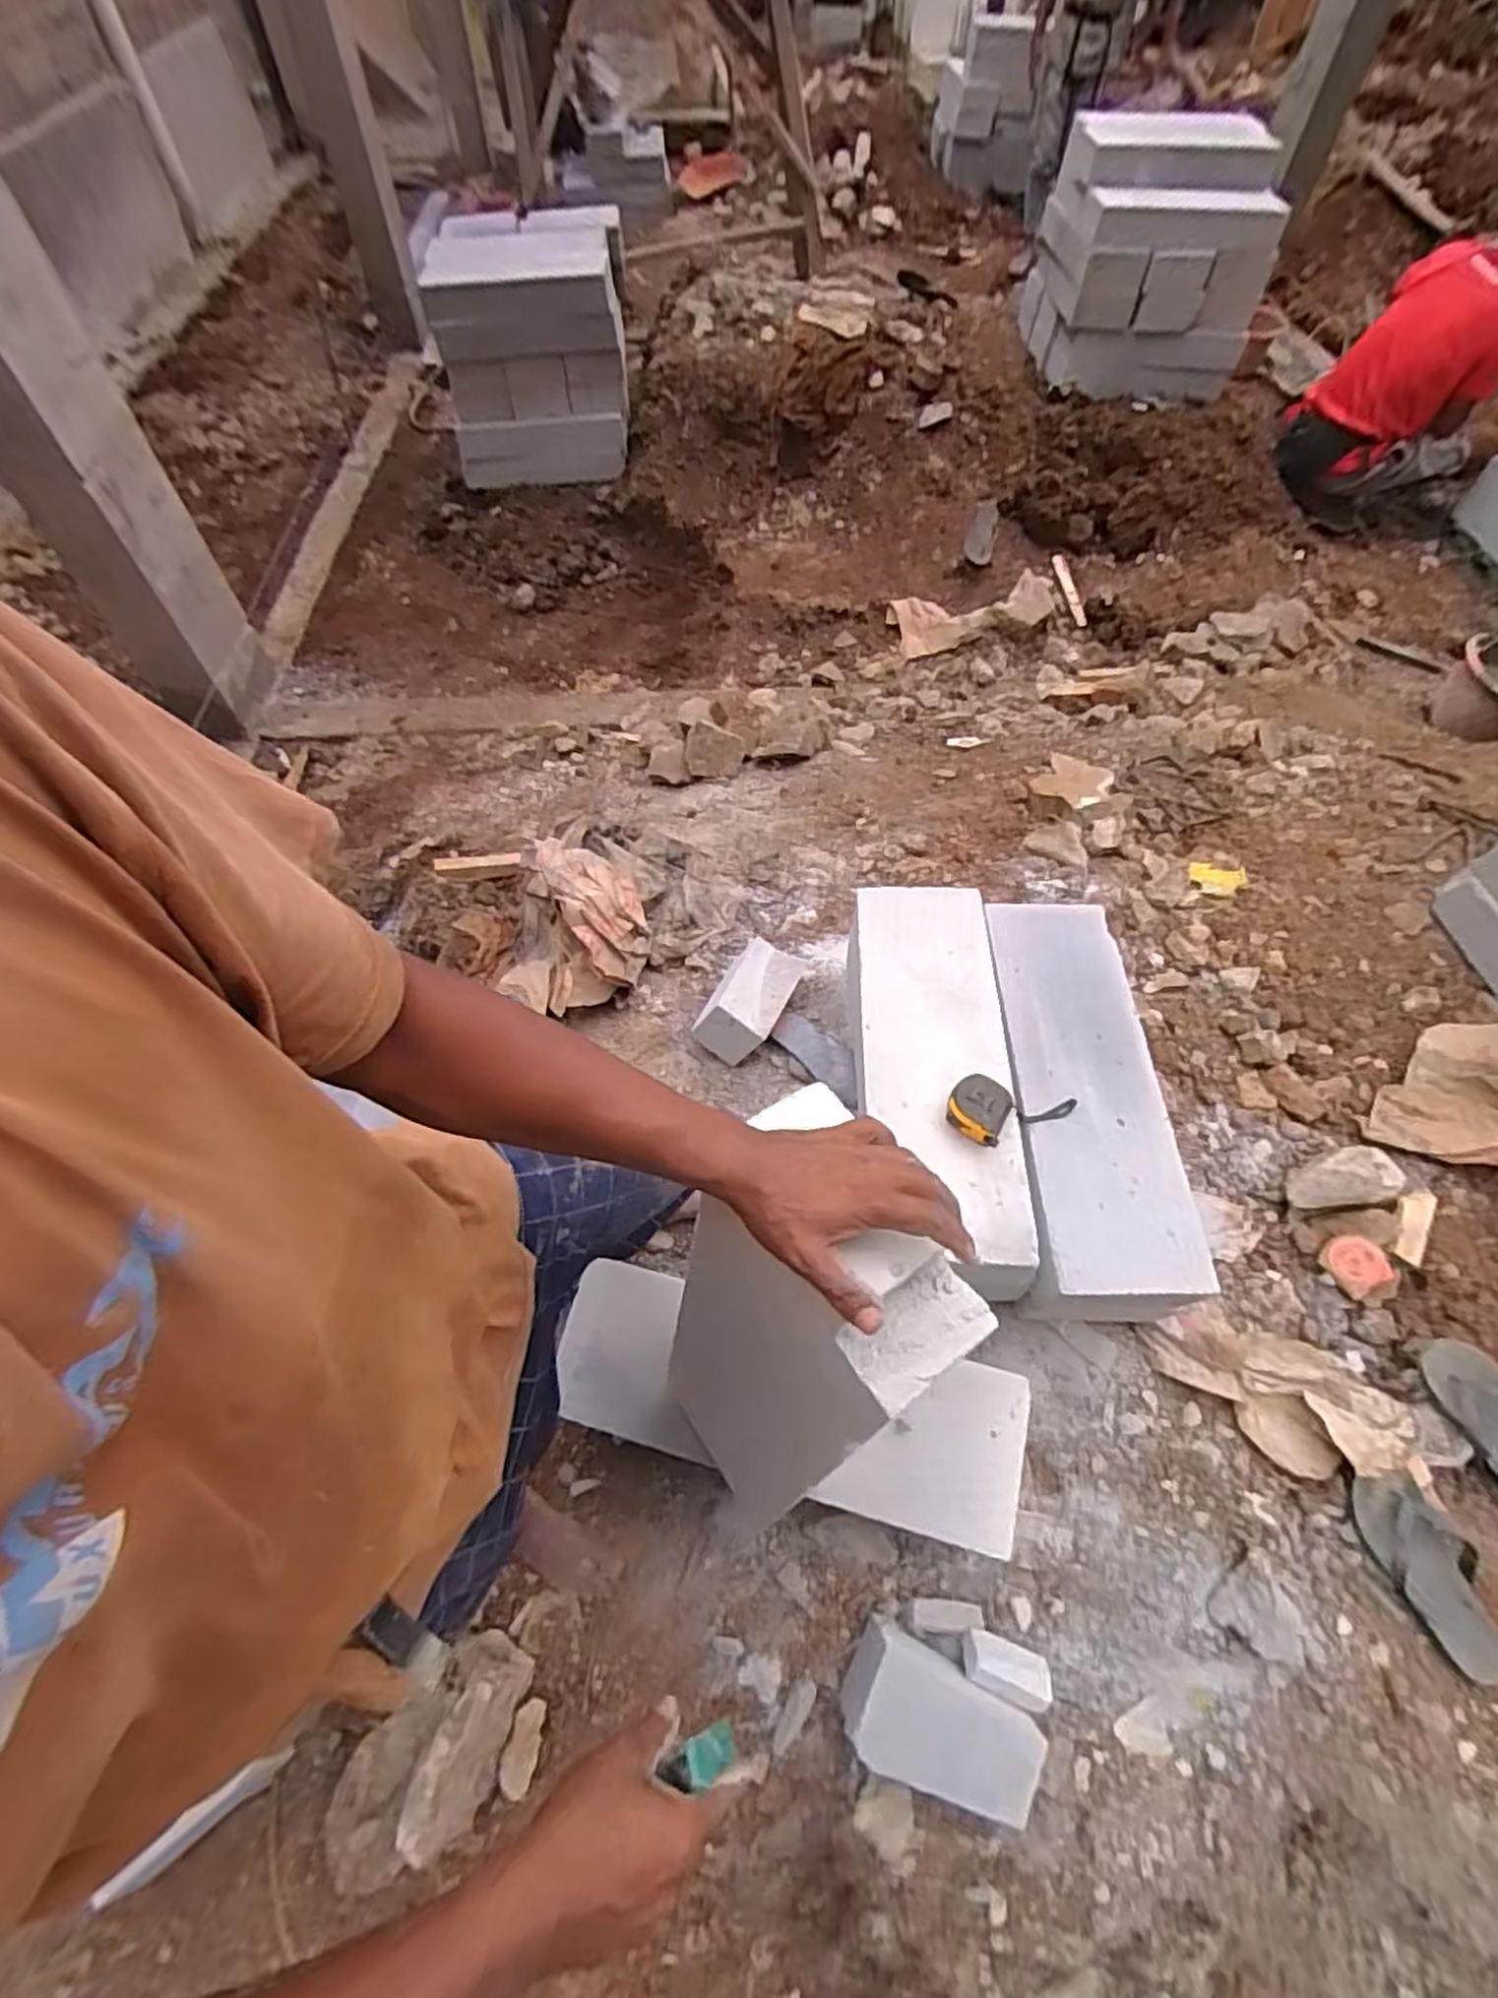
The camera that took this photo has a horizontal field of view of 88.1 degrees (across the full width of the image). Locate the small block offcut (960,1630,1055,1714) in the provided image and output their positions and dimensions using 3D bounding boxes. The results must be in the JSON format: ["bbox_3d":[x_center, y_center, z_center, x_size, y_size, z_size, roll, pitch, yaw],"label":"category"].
[{"bbox_3d":[0.316,0.819,0.946,0.111,0.057,0.057,21,60,12],"label":"small block offcut"}]

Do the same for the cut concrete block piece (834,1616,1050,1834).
[{"bbox_3d":[0.214,0.840,0.892,0.219,0.072,0.123,25,61,14],"label":"cut concrete block piece"}]

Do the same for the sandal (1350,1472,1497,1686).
[{"bbox_3d":[0.910,0.748,1.024,0.115,0.042,0.261,-22,70,-9],"label":"sandal"}]

